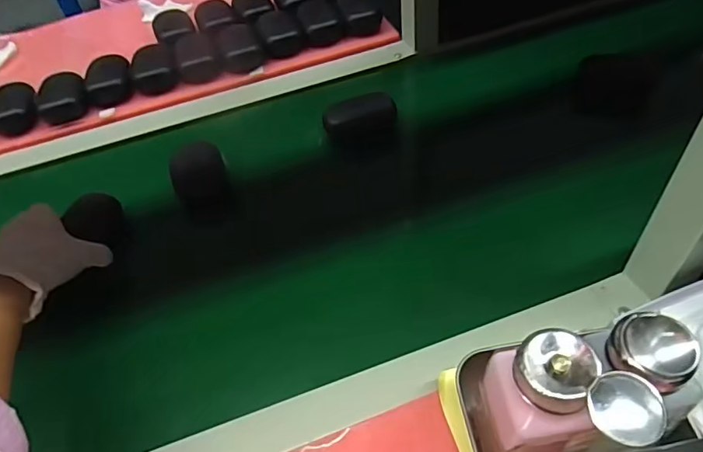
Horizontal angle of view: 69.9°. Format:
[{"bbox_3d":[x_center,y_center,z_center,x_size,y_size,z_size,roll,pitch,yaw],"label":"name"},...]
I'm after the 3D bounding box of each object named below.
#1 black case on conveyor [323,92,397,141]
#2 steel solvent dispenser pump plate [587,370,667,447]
[{"bbox_3d":[0.009,-0.129,0.594,0.083,0.033,0.042,-21,51,-11],"label":"black case on conveyor"},{"bbox_3d":[0.127,0.084,0.232,0.033,0.007,0.031,-4,50,4],"label":"steel solvent dispenser pump plate"}]

